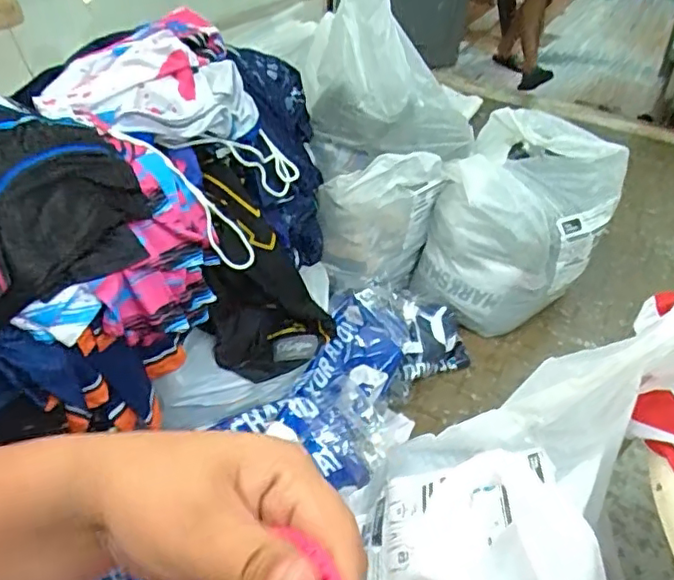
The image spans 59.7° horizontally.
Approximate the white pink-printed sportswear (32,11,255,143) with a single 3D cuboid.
[{"bbox_3d":[-0.330,-0.355,1.008,0.348,0.129,0.247,-24,47,-28],"label":"white pink-printed sportswear"}]

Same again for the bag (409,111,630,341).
[{"bbox_3d":[0.438,-0.155,1.418,0.348,0.377,0.421,27,46,25],"label":"bag"}]

